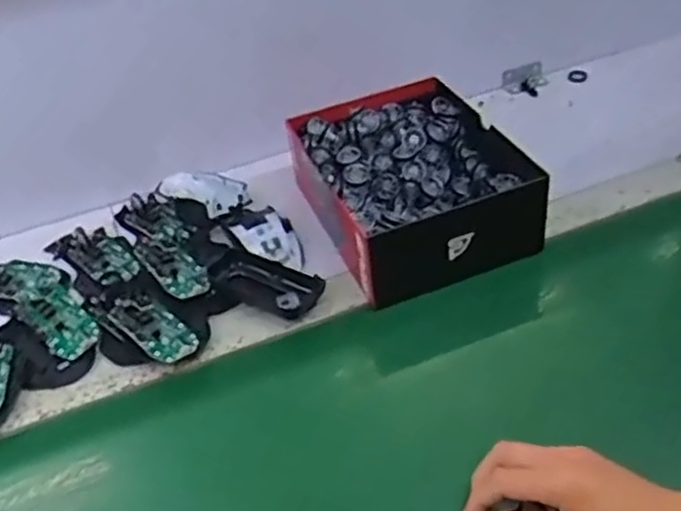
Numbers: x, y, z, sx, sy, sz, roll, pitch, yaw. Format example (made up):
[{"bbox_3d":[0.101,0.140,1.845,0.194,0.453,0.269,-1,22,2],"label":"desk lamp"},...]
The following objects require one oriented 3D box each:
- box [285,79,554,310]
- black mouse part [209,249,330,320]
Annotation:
[{"bbox_3d":[0.070,-0.077,0.740,0.191,0.083,0.238,-16,42,-9],"label":"box"},{"bbox_3d":[-0.074,0.024,0.691,0.109,0.017,0.051,15,46,25],"label":"black mouse part"}]

